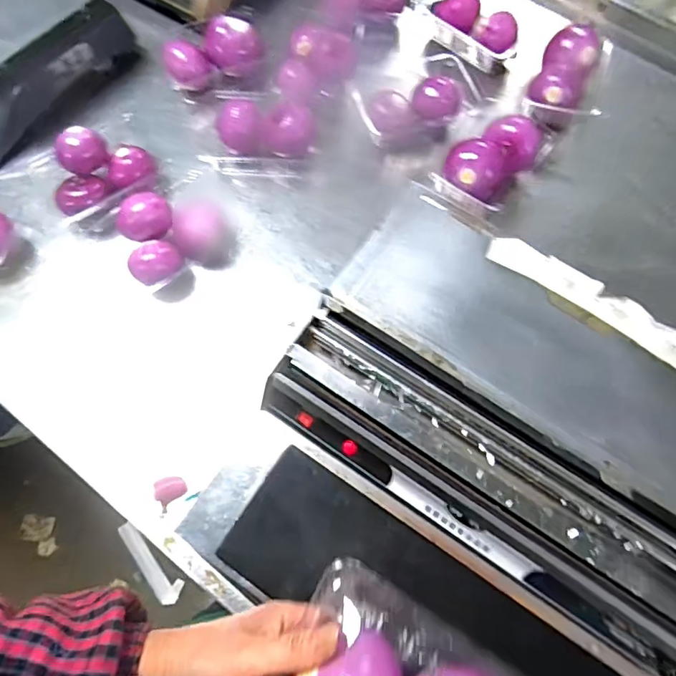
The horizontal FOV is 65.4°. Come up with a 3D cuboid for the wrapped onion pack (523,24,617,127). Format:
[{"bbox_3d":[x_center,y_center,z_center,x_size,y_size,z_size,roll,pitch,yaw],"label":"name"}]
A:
[{"bbox_3d":[0.378,-0.420,0.851,0.119,0.064,0.184,24,70,7],"label":"wrapped onion pack"}]

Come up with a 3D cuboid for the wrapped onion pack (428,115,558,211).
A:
[{"bbox_3d":[0.225,-0.257,0.776,0.107,0.065,0.179,36,72,11],"label":"wrapped onion pack"}]

